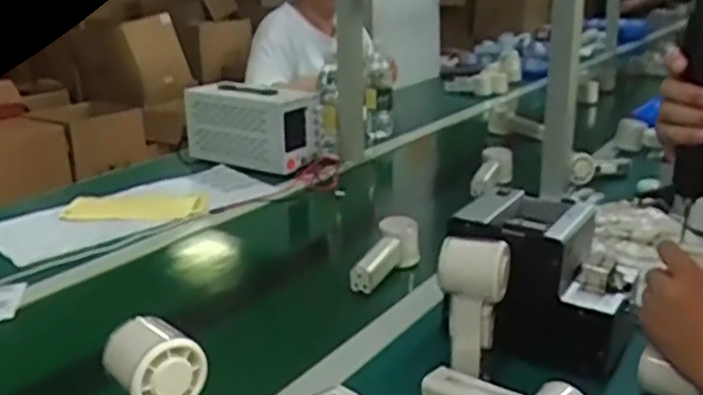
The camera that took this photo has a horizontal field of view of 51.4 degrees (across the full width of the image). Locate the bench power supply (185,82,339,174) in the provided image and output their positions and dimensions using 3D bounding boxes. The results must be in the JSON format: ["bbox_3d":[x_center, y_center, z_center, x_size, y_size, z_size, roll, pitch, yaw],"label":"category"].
[{"bbox_3d":[-0.195,-0.158,1.523,0.268,0.140,0.168,11,22,34],"label":"bench power supply"}]

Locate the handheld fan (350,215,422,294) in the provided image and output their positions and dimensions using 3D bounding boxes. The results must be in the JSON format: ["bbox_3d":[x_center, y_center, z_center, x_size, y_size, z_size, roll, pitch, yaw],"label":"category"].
[{"bbox_3d":[0.048,0.075,0.985,0.056,0.068,0.138,6,19,22],"label":"handheld fan"}]

